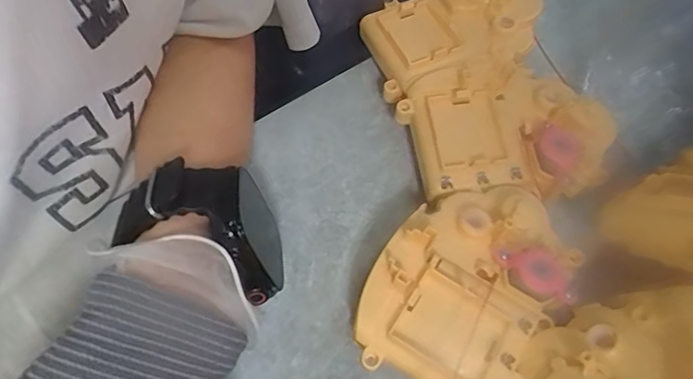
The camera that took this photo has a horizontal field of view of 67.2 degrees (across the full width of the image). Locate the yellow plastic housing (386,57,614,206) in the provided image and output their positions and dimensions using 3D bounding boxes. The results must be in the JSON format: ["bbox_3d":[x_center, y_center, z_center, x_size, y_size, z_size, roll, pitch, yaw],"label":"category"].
[{"bbox_3d":[0.078,-0.028,0.265,0.093,0.038,0.077,-14,62,-10],"label":"yellow plastic housing"}]

